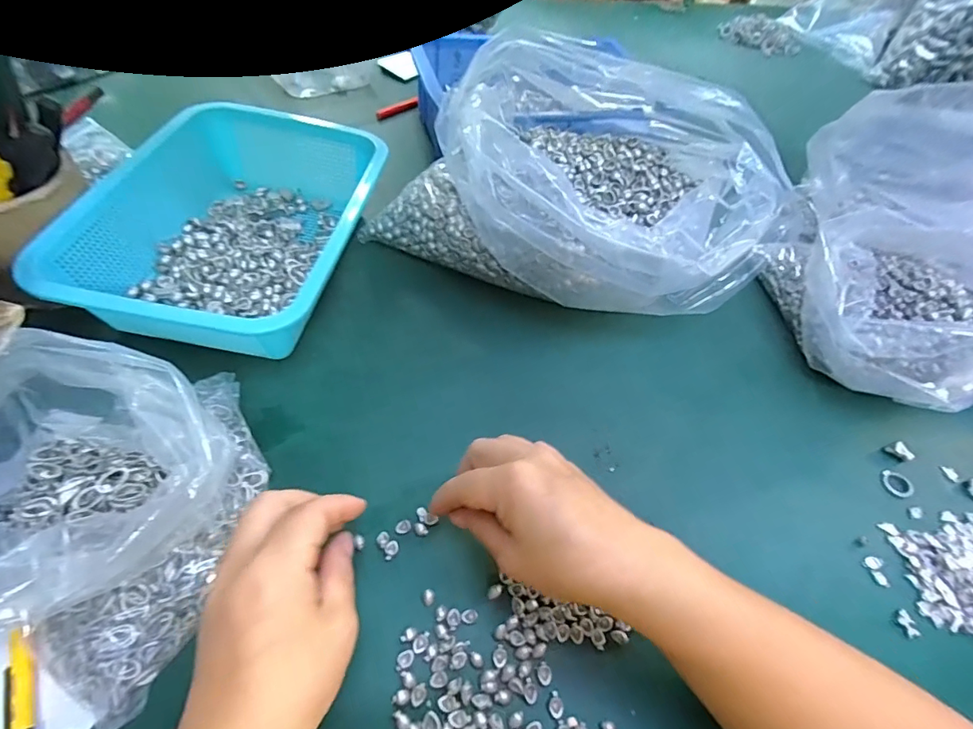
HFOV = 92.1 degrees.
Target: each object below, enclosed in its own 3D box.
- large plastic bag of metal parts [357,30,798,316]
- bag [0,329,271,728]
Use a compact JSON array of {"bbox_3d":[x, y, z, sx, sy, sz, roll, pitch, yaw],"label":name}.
[{"bbox_3d":[0.094,-0.174,0.433,0.336,0.155,0.226,26,54,11],"label":"large plastic bag of metal parts"},{"bbox_3d":[-0.206,0.062,0.263,0.146,0.097,0.181,22,54,8],"label":"bag"}]

